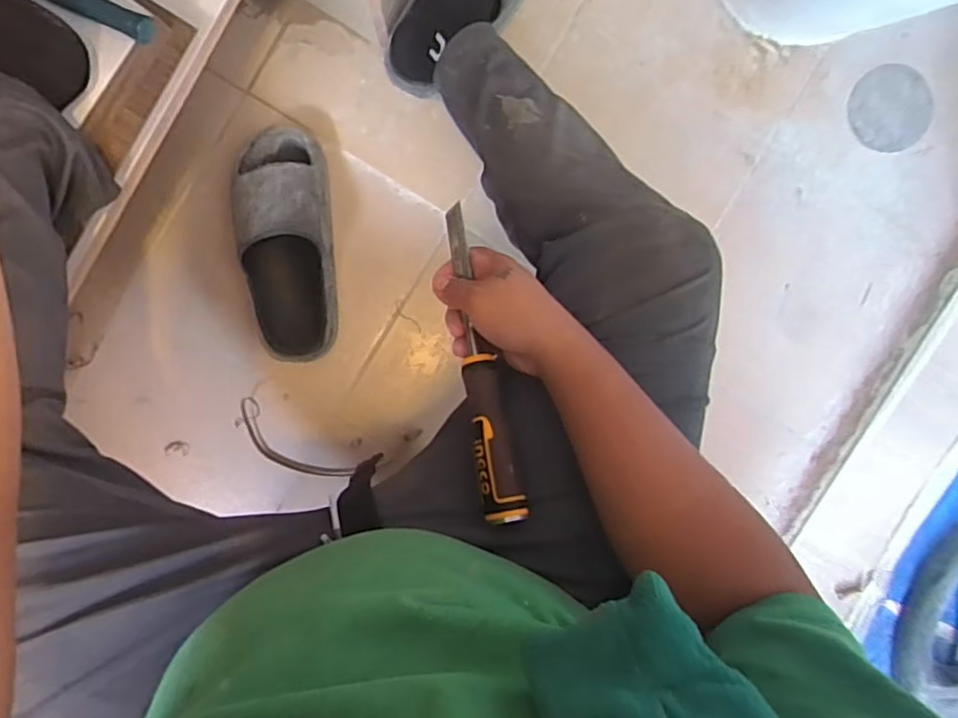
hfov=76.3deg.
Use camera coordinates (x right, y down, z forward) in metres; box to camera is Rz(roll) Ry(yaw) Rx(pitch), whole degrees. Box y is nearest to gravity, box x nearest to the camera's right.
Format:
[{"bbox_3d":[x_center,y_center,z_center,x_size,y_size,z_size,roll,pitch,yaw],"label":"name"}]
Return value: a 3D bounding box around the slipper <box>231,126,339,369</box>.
[{"bbox_3d":[-0.240,-0.138,0.741,0.114,0.087,0.278,-4,95,-2],"label":"slipper"}]

